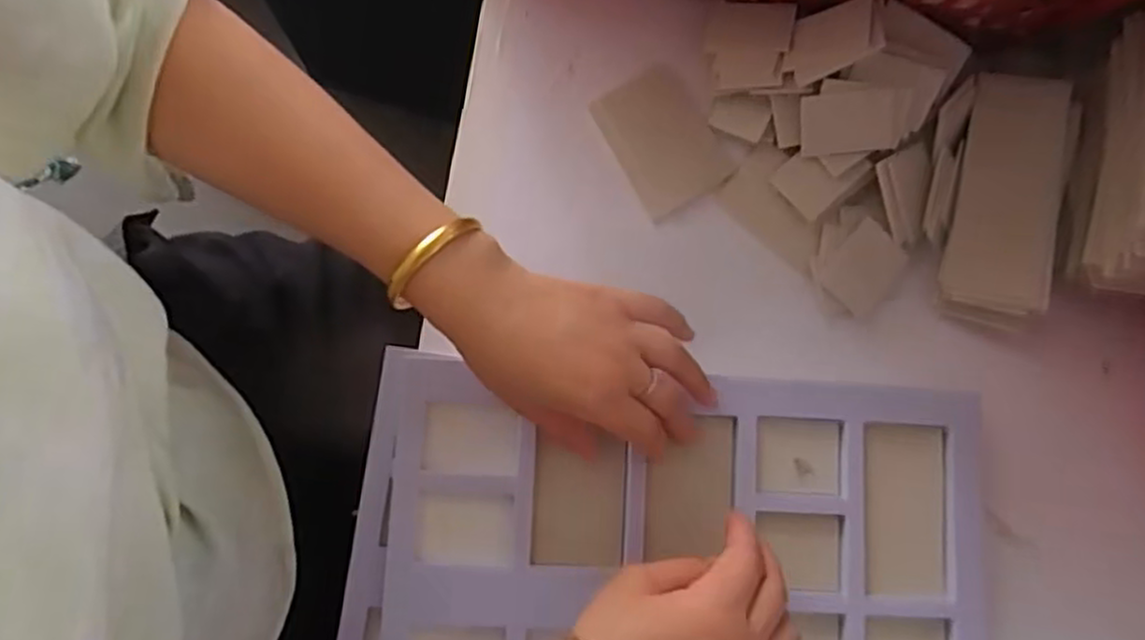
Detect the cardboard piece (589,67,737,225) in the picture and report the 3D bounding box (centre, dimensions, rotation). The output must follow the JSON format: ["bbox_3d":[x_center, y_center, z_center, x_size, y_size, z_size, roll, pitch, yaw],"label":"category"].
[{"bbox_3d":[0.059,-0.116,0.486,0.062,0.004,0.088,-29,87,1],"label":"cardboard piece"}]

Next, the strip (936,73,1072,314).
[{"bbox_3d":[0.271,-0.079,0.465,0.059,0.007,0.143,11,88,16],"label":"strip"}]

